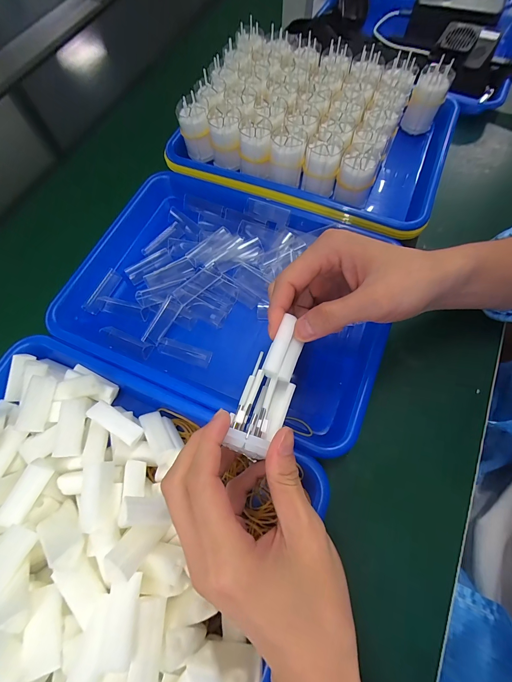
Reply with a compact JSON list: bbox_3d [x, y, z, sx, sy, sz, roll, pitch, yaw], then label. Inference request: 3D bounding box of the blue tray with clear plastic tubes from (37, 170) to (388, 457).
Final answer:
[{"bbox_3d":[-0.036,-0.052,0.329,0.343,0.033,0.246,22,70,11],"label":"blue tray with clear plastic tubes"}]

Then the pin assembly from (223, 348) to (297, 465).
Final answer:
[{"bbox_3d":[0.003,0.047,0.203,0.031,0.032,0.059,24,71,11],"label":"pin assembly"}]

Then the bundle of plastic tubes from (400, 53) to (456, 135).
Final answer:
[{"bbox_3d":[0.213,-0.302,0.376,0.039,0.064,0.045,30,72,13],"label":"bundle of plastic tubes"}]

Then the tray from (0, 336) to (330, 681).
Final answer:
[{"bbox_3d":[-0.132,0.142,0.223,0.319,0.067,0.239,21,70,10],"label":"tray"}]

